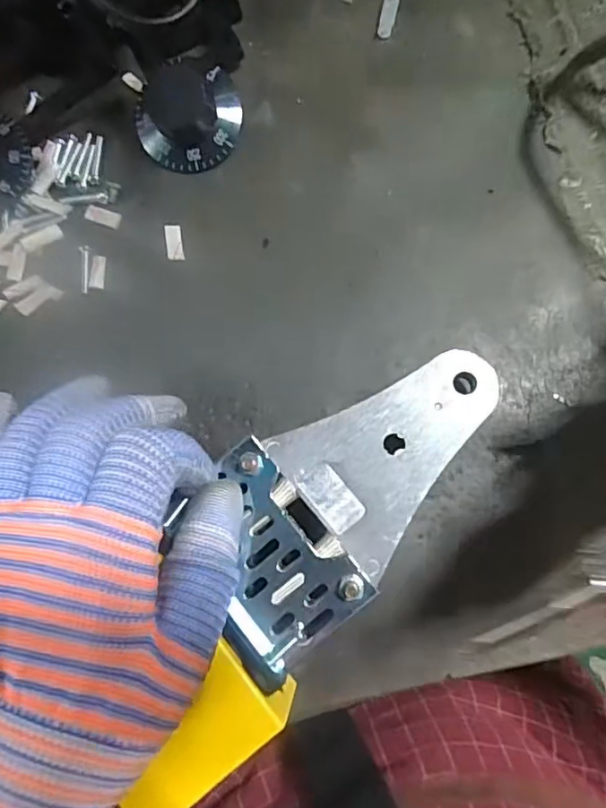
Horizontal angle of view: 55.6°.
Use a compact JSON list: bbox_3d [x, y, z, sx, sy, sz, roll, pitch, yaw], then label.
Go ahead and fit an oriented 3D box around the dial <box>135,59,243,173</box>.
[{"bbox_3d":[-0.053,-0.131,0.263,0.048,0.016,0.045,0,85,2],"label":"dial"}]

